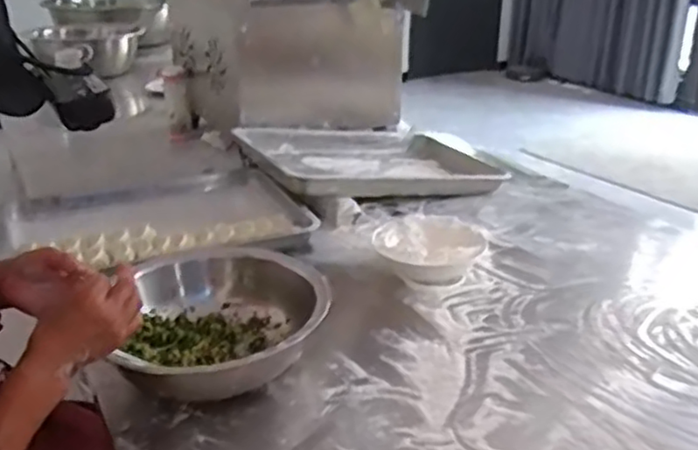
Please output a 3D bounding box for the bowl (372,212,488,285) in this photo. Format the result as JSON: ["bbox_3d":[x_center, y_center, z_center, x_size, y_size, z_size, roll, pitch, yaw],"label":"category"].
[{"bbox_3d":[0.126,0.038,1.069,0.158,0.055,0.150,1,25,0],"label":"bowl"}]

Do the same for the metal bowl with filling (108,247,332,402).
[{"bbox_3d":[-0.148,0.117,0.842,0.223,0.087,0.264,-3,25,-10],"label":"metal bowl with filling"}]

